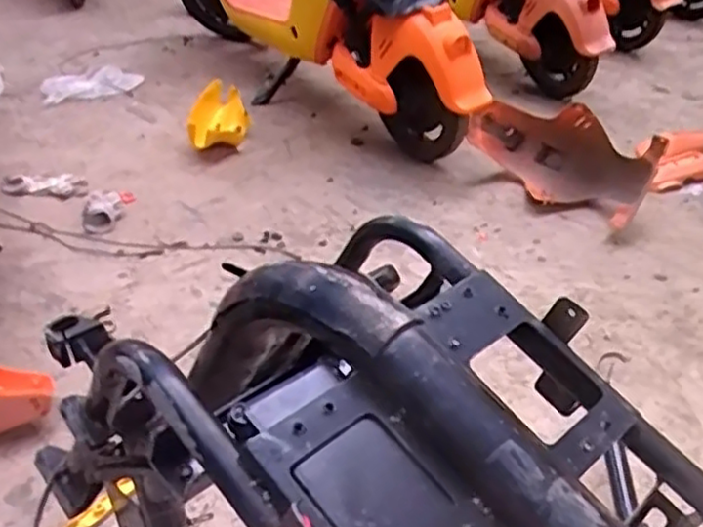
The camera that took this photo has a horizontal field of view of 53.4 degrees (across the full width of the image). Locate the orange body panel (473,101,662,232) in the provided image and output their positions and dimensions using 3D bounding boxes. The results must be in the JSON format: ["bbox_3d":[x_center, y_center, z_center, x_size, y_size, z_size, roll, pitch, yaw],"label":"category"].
[{"bbox_3d":[0.550,-0.277,1.797,0.200,0.212,0.478,-26,42,-36],"label":"orange body panel"}]

